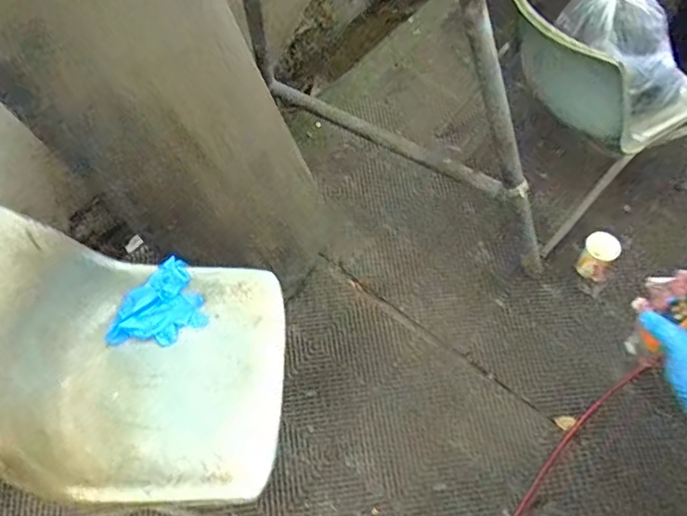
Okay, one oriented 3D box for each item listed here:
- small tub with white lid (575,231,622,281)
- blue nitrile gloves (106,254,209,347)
[{"bbox_3d":[0.727,-0.010,1.723,0.093,0.113,0.102,1,61,-2],"label":"small tub with white lid"},{"bbox_3d":[-0.380,0.104,1.202,0.188,0.039,0.155,-26,65,-16],"label":"blue nitrile gloves"}]

